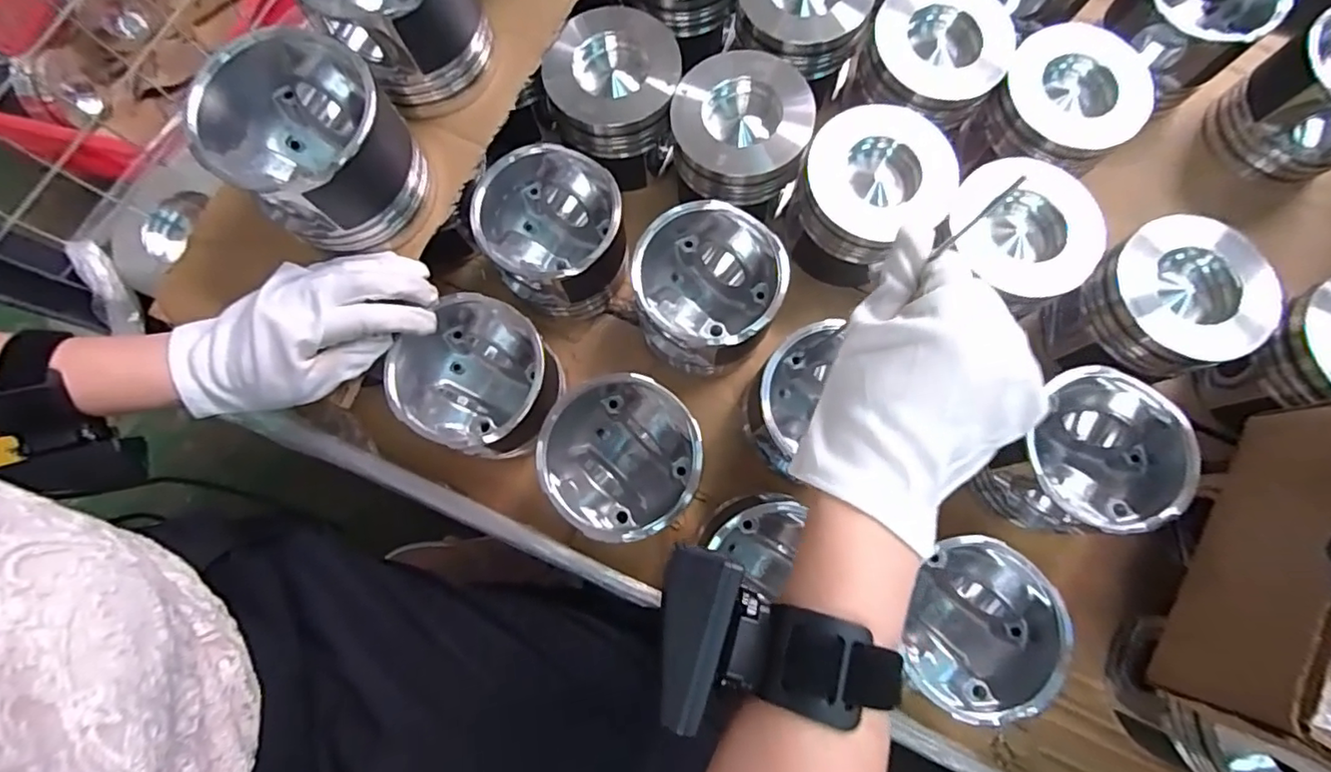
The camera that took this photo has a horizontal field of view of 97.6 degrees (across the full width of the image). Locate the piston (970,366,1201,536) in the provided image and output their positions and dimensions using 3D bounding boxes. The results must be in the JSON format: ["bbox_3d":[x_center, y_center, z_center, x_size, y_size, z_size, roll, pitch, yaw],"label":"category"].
[{"bbox_3d":[0.308,0.056,0.440,0.098,0.097,0.105,0,76,1],"label":"piston"}]

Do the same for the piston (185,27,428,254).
[{"bbox_3d":[-0.228,-0.154,0.394,0.101,0.110,0.105,0,76,1],"label":"piston"}]

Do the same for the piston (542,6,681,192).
[{"bbox_3d":[-0.044,-0.249,0.511,0.112,0.088,0.122,-4,76,0],"label":"piston"}]

